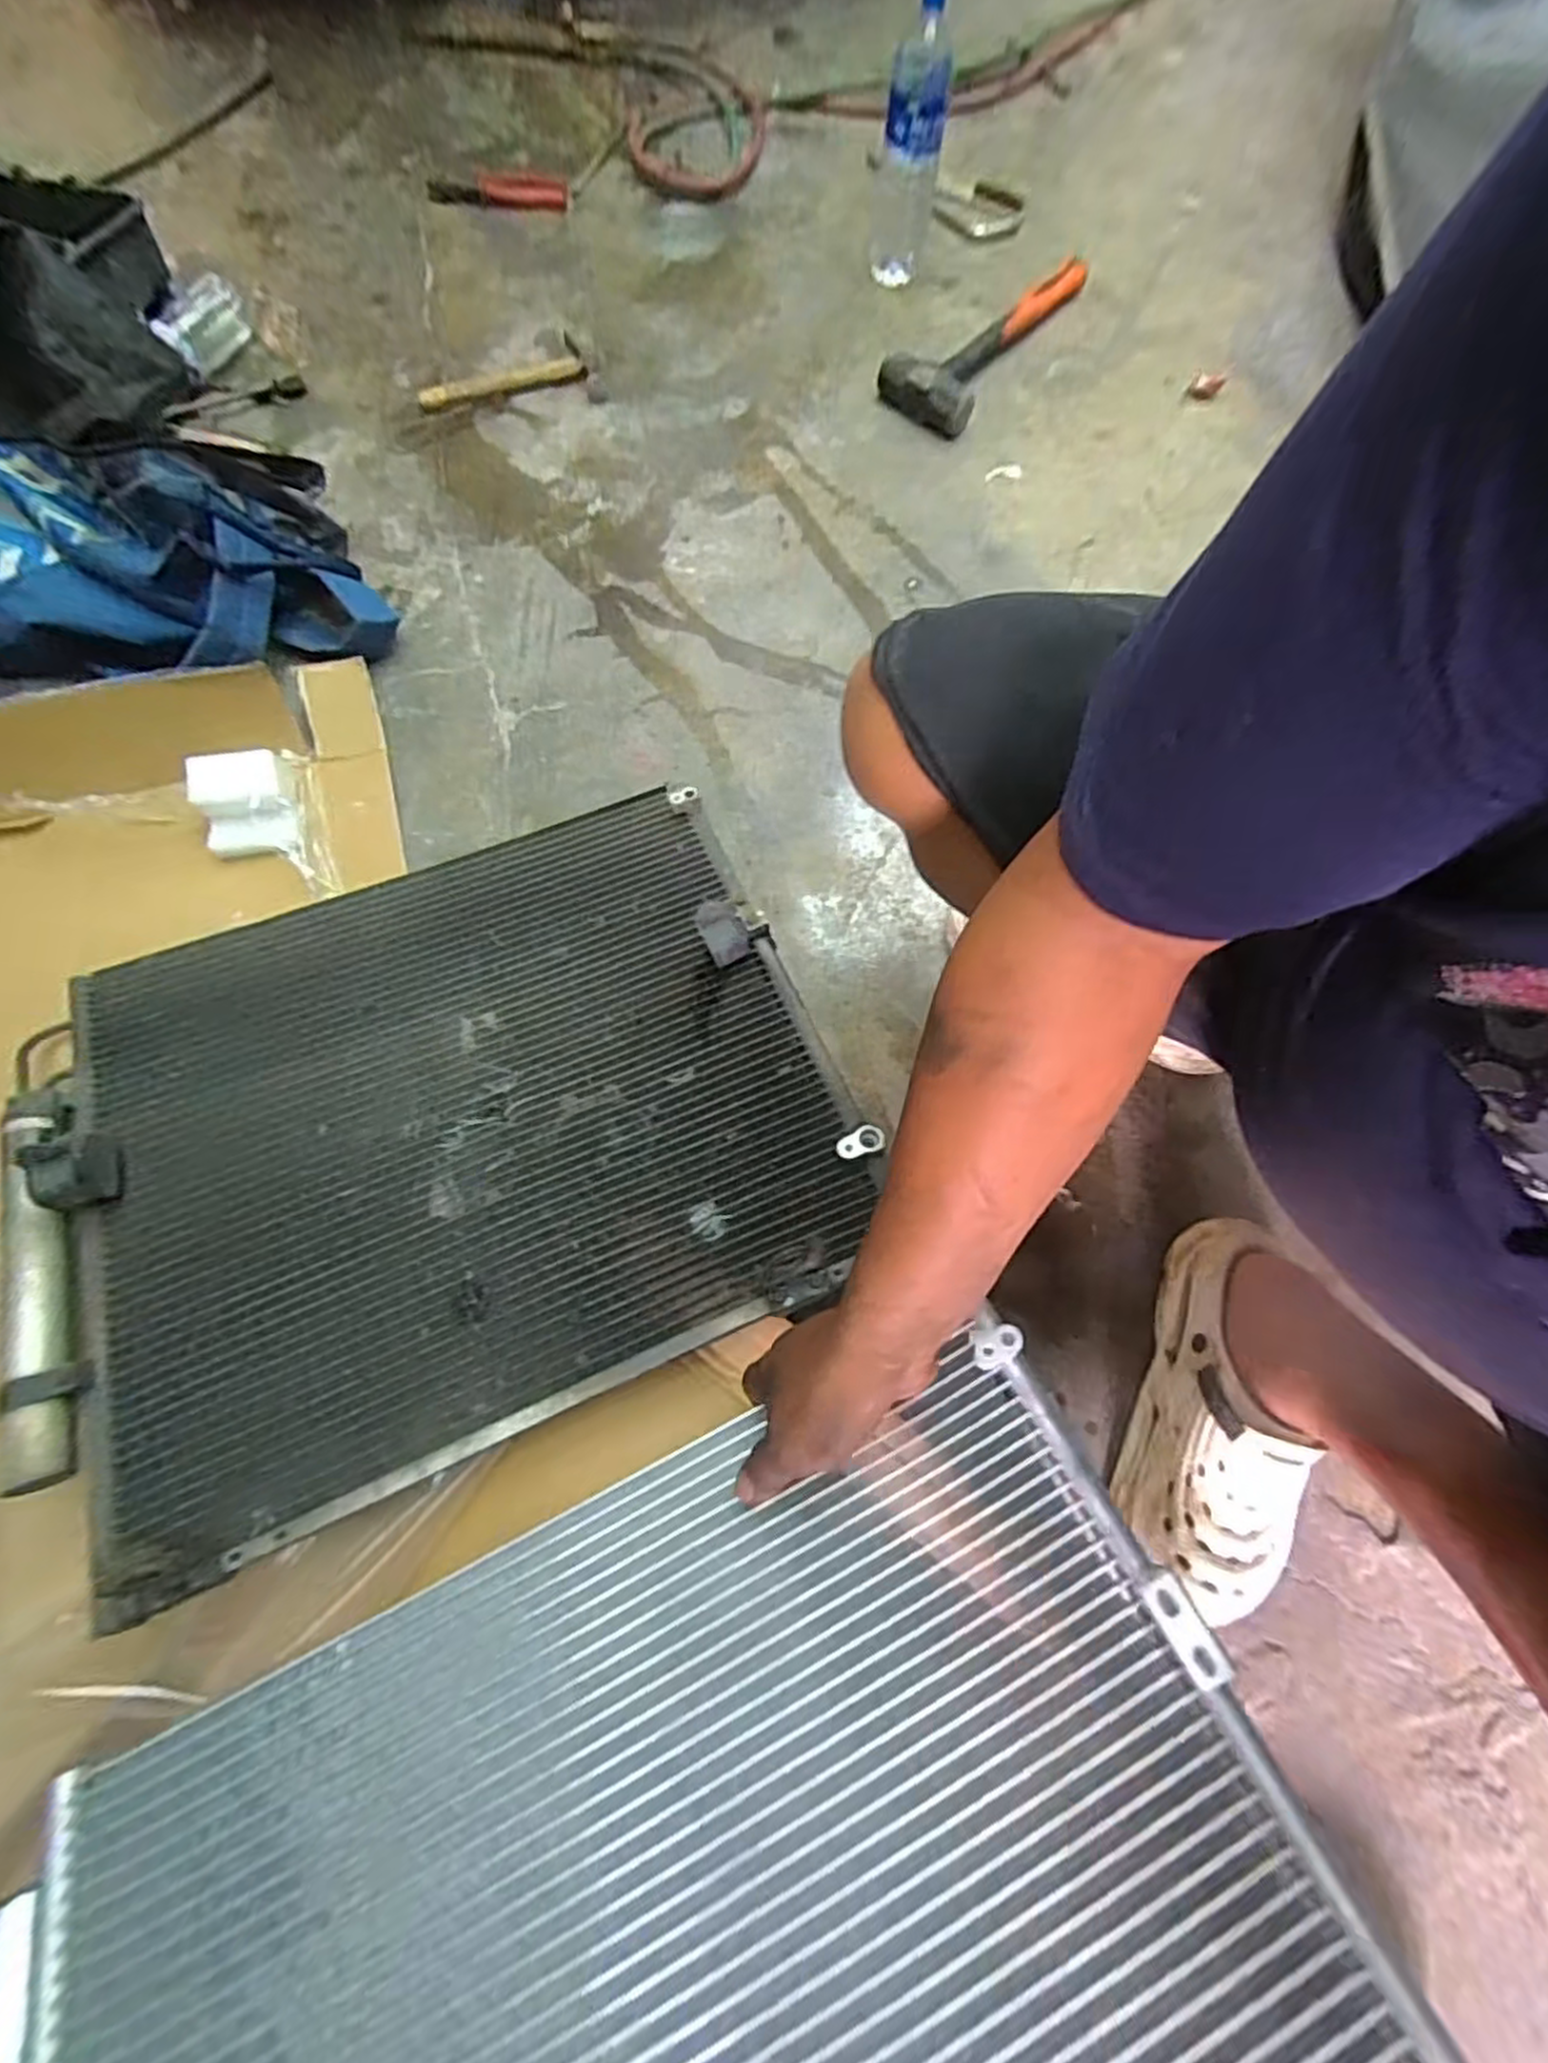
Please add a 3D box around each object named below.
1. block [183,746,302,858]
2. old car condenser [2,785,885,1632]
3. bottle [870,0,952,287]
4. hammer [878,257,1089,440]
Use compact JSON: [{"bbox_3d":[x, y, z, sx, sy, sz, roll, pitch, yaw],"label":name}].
[{"bbox_3d":[-0.538,-0.229,0.760,0.093,0.067,0.094,-6,76,-6],"label":"block"},{"bbox_3d":[-0.291,0.069,0.642,0.648,0.043,0.535,-22,66,-10],"label":"old car condenser"},{"bbox_3d":[0.182,-1.170,0.986,0.076,0.247,0.081,9,75,-2],"label":"bottle"},{"bbox_3d":[0.305,-0.984,1.035,0.134,0.053,0.414,36,76,9],"label":"hammer"}]

